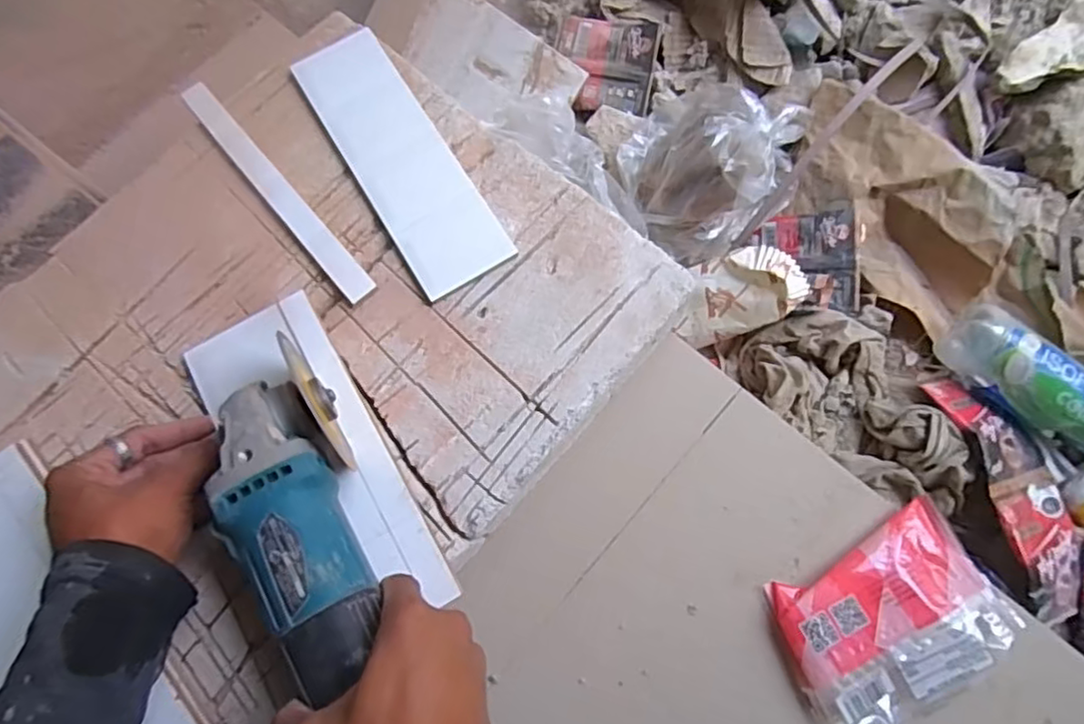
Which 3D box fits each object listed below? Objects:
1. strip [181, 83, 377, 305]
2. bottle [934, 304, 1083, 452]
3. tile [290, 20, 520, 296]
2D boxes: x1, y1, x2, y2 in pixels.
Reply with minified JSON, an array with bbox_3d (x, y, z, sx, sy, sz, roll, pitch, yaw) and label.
[{"bbox_3d":[-0.210,-0.136,0.510,0.022,0.005,0.239,-40,79,-8],"label":"strip"},{"bbox_3d":[0.419,0.027,0.526,0.185,0.051,0.051,40,80,12],"label":"bottle"},{"bbox_3d":[-0.115,-0.163,0.512,0.075,0.005,0.244,-31,78,-7],"label":"tile"}]

